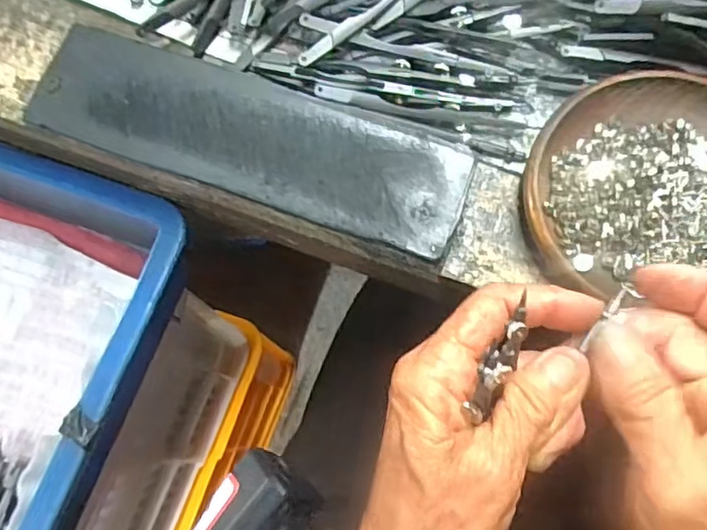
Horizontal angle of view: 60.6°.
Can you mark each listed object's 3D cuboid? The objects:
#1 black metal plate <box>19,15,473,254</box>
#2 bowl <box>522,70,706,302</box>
[{"bbox_3d":[-0.051,-0.062,0.285,0.210,0.007,0.058,20,76,7],"label":"black metal plate"},{"bbox_3d":[0.135,-0.037,0.269,0.112,0.023,0.096,-3,74,1],"label":"bowl"}]

